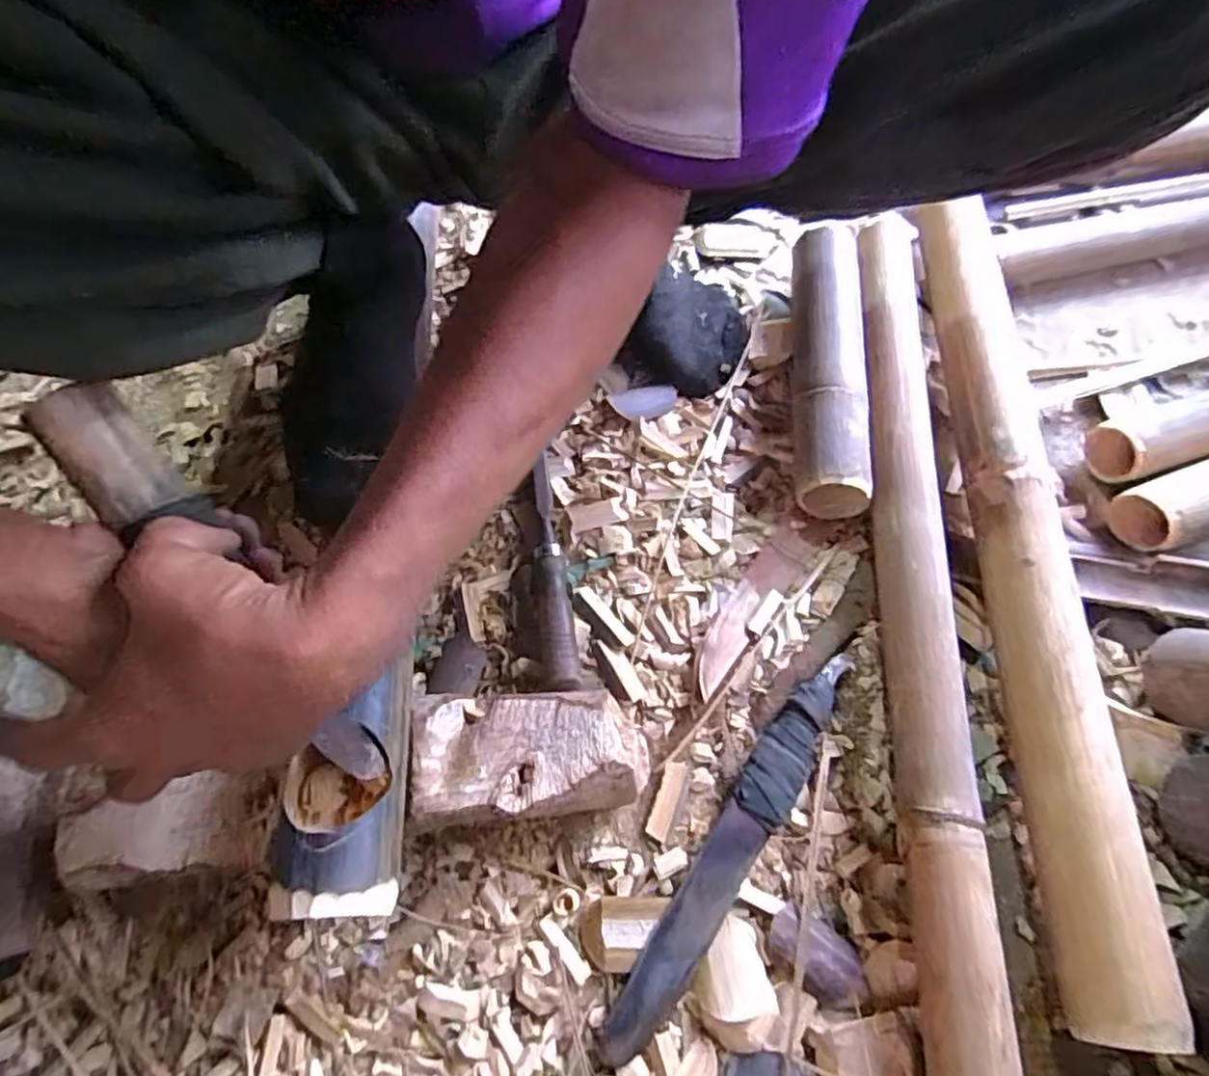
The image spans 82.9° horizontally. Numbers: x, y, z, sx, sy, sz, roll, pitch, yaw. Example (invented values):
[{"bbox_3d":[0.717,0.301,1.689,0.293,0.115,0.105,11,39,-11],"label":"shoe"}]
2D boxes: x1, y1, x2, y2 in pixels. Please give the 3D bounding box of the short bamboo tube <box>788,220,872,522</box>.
[{"bbox_3d":[0.183,-0.139,0.575,0.059,0.063,0.260,5,63,1],"label":"short bamboo tube"}]

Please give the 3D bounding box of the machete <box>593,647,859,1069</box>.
[{"bbox_3d":[0.085,0.191,0.436,0.035,0.013,0.275,32,67,14],"label":"machete"}]

